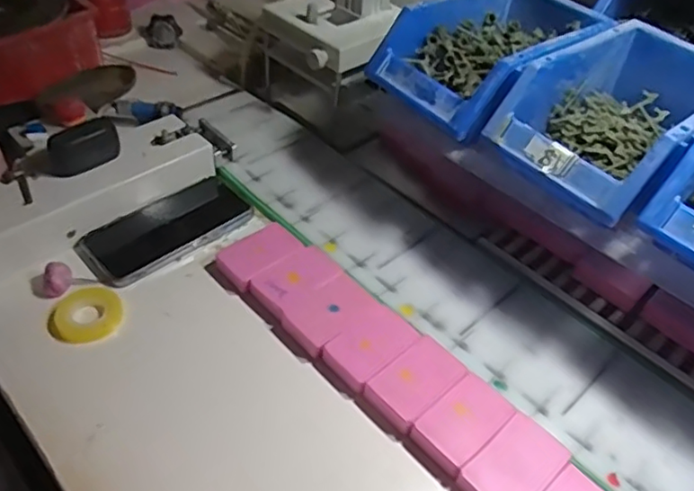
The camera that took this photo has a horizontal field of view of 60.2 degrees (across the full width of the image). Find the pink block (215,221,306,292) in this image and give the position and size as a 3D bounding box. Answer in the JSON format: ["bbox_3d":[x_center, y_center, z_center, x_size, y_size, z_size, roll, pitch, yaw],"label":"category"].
[{"bbox_3d":[-0.075,0.008,0.517,0.068,0.015,0.044,-32,52,-32],"label":"pink block"}]

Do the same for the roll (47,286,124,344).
[{"bbox_3d":[-0.209,0.056,0.478,0.055,0.009,0.048,-22,47,-25],"label":"roll"}]

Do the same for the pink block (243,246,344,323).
[{"bbox_3d":[-0.041,0.030,0.507,0.077,0.019,0.050,-30,51,-31],"label":"pink block"}]

